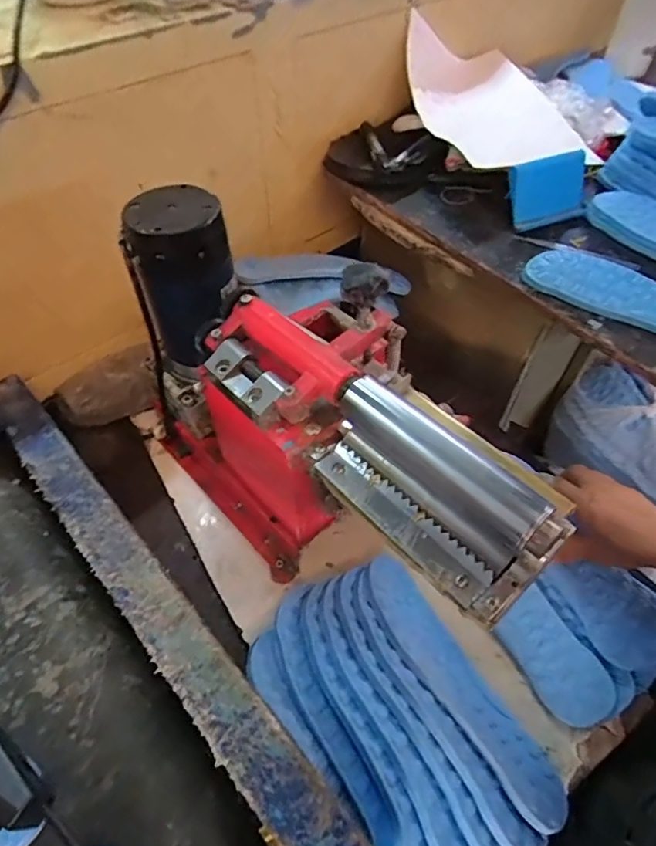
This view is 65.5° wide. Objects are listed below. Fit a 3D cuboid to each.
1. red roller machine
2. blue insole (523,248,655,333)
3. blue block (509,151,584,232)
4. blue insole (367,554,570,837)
[{"bbox_3d":[-0.034,-0.006,0.482,0.150,0.263,0.477,-35,59,-23],"label":"red roller machine"},{"bbox_3d":[0.350,-0.132,0.558,0.255,0.015,0.098,32,59,21],"label":"blue insole"},{"bbox_3d":[0.277,-0.290,0.635,0.118,0.075,0.018,-20,13,-19],"label":"blue block"},{"bbox_3d":[0.116,0.229,0.460,0.072,0.012,0.244,-8,49,-45],"label":"blue insole"}]

